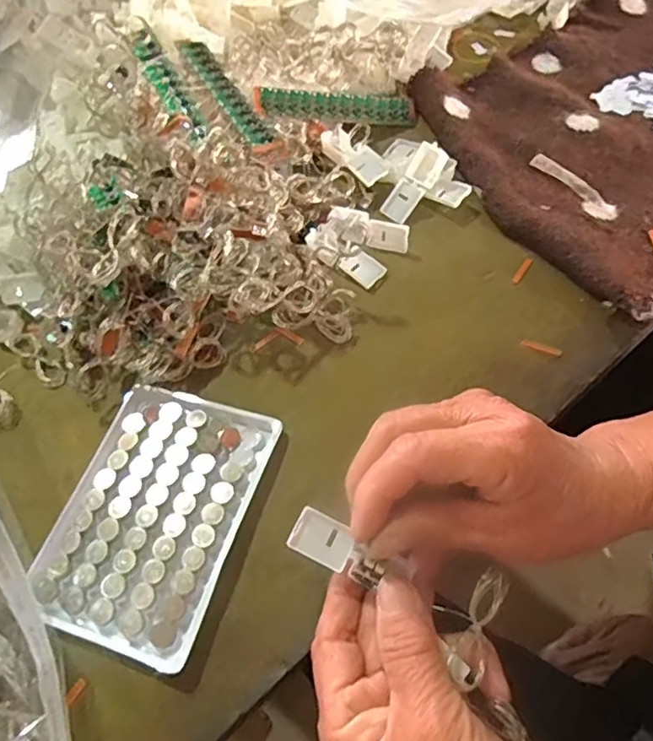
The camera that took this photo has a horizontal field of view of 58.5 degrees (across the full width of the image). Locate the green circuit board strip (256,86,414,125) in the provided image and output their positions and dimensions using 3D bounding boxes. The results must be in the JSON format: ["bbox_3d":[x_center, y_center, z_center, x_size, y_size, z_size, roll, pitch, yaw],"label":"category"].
[{"bbox_3d":[0.008,-0.199,0.438,0.127,0.006,0.024,-6,90,-19],"label":"green circuit board strip"}]

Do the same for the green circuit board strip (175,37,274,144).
[{"bbox_3d":[-0.071,-0.193,0.401,0.017,0.010,0.117,-28,61,-12],"label":"green circuit board strip"}]

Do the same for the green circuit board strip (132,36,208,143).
[{"bbox_3d":[-0.107,-0.193,0.399,0.019,0.014,0.101,-27,60,-11],"label":"green circuit board strip"}]

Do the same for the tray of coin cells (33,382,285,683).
[{"bbox_3d":[-0.089,0.071,0.299,0.092,0.013,0.127,14,61,13],"label":"tray of coin cells"}]

